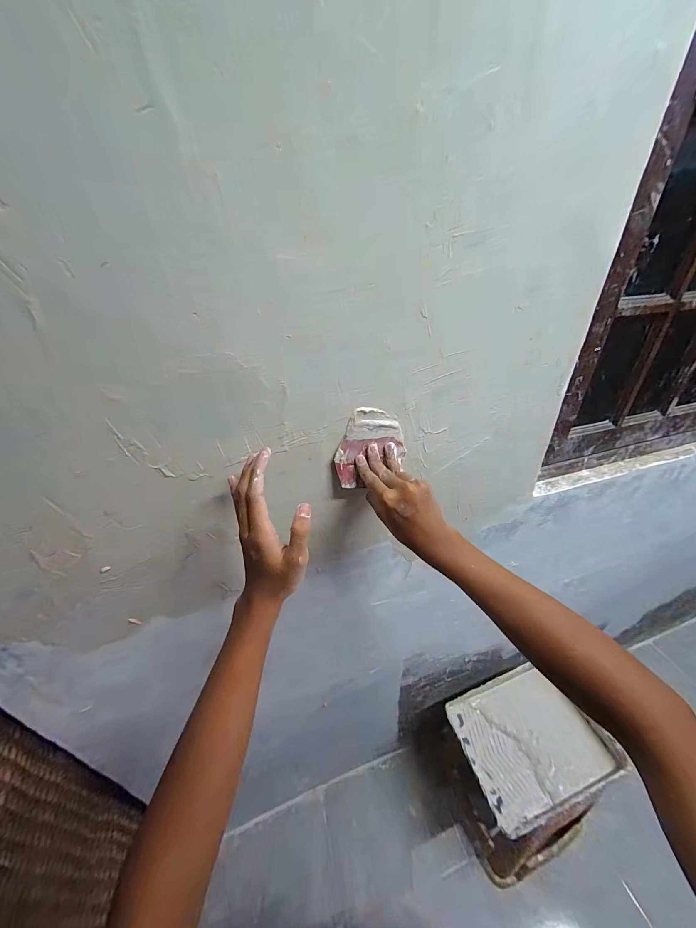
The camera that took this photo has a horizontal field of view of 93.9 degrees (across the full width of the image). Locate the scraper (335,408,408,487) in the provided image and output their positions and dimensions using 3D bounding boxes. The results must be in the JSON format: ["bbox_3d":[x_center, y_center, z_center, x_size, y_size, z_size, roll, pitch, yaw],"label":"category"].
[{"bbox_3d":[0.032,-0.023,0.433,0.098,0.103,0.016,-12,33,-18],"label":"scraper"}]

